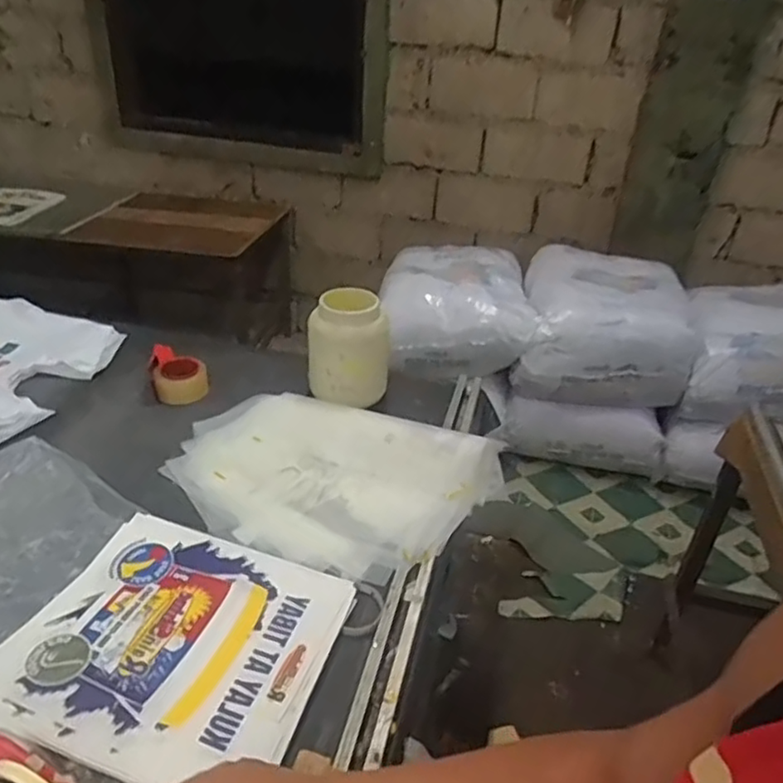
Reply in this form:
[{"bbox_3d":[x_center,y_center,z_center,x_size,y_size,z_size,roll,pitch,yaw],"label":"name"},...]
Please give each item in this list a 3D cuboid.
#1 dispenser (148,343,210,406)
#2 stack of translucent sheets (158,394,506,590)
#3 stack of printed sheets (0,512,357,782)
[{"bbox_3d":[-0.449,-0.038,1.368,0.109,0.059,0.178,-8,33,-19],"label":"dispenser"},{"bbox_3d":[-0.127,0.127,1.117,0.565,0.090,0.345,18,34,23],"label":"stack of translucent sheets"},{"bbox_3d":[-0.277,0.317,0.839,0.384,0.022,0.340,11,31,12],"label":"stack of printed sheets"}]

